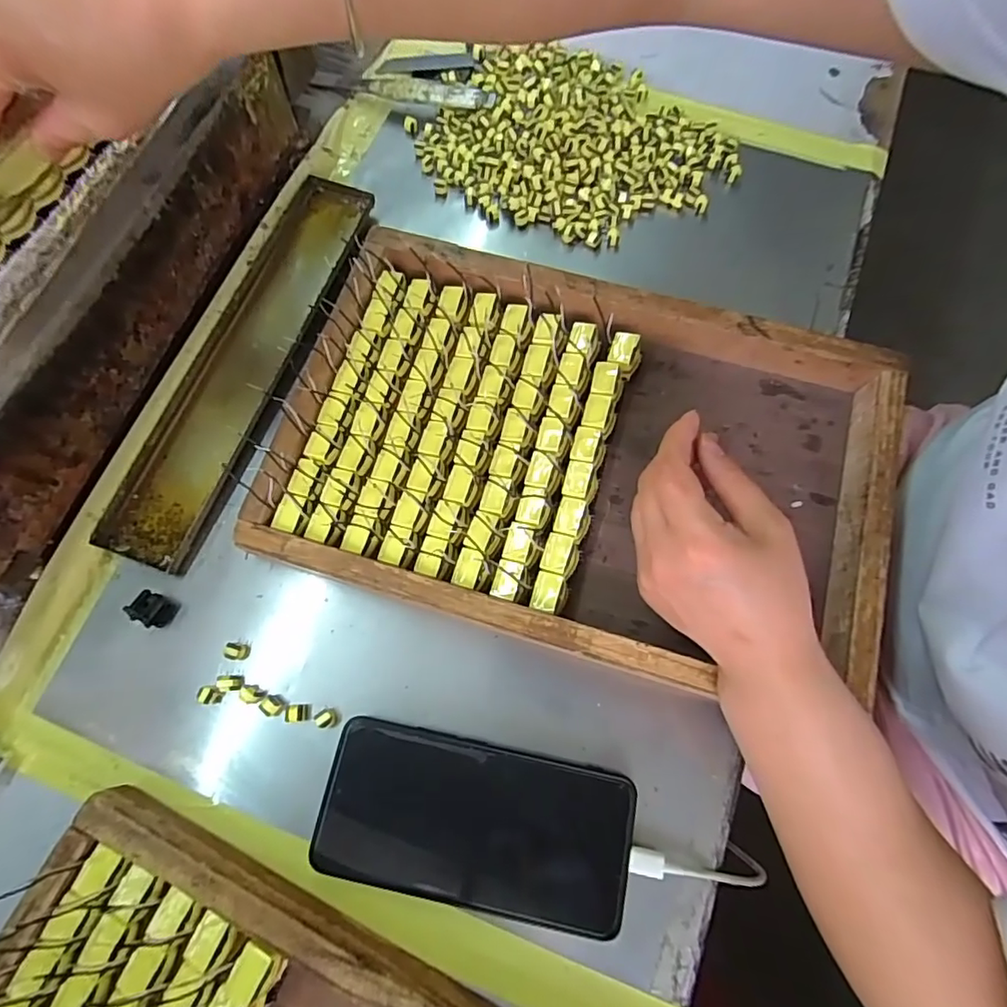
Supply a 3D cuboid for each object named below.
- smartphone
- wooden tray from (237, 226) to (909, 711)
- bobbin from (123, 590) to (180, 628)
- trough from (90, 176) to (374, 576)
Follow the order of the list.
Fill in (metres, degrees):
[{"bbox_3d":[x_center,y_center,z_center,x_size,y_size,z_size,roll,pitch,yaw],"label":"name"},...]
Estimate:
[{"bbox_3d":[-0.014,0.168,0.290,0.161,0.009,0.077,11,72,2],"label":"smartphone"},{"bbox_3d":[0.047,-0.029,0.338,0.351,0.040,0.230,16,72,3],"label":"wooden tray"},{"bbox_3d":[-0.208,0.062,0.324,0.019,0.017,0.017,30,74,8],"label":"bobbin"},{"bbox_3d":[-0.176,-0.100,0.375,0.060,0.020,0.296,20,73,4],"label":"trough"}]

